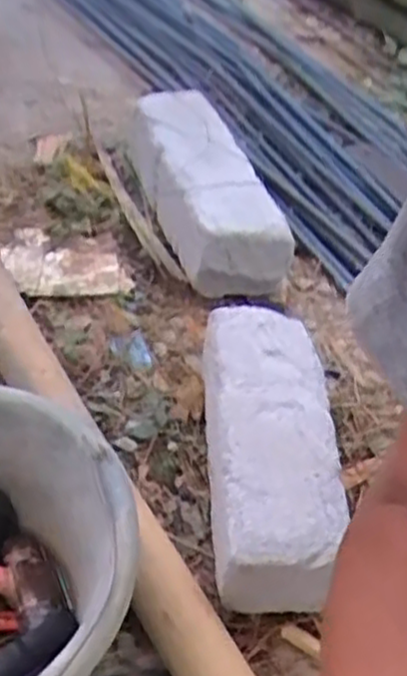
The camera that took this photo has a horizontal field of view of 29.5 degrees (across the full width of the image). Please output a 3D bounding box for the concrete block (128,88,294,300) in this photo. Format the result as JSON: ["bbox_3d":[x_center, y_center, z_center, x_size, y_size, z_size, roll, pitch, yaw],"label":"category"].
[{"bbox_3d":[0.000,-0.174,0.911,0.101,0.110,0.324,-11,45,-17],"label":"concrete block"}]

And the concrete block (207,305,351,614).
[{"bbox_3d":[0.059,0.103,0.687,0.106,0.098,0.260,2,42,-4],"label":"concrete block"}]

